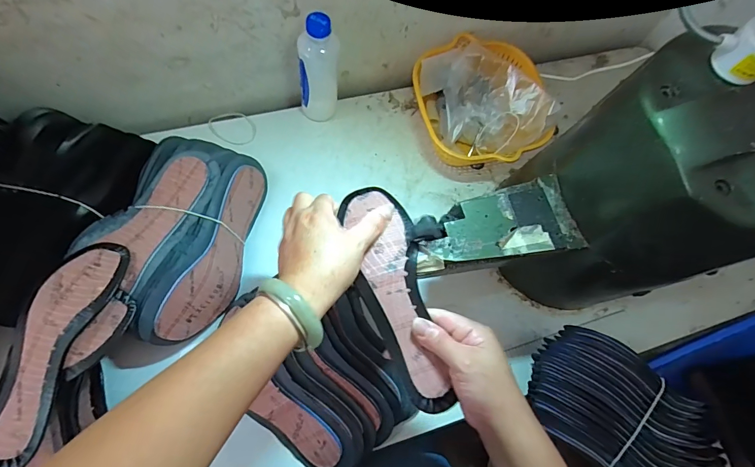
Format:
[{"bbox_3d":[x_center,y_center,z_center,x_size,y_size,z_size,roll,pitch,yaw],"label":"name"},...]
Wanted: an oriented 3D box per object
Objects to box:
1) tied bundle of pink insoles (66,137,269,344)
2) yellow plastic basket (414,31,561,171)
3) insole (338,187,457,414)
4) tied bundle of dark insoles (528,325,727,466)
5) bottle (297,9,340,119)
[{"bbox_3d":[-0.252,0.002,0.506,0.179,0.103,0.256,22,73,4],"label":"tied bundle of pink insoles"},{"bbox_3d":[0.158,-0.193,0.604,0.190,0.085,0.202,1,73,-2],"label":"yellow plastic basket"},{"bbox_3d":[0.019,0.055,0.374,0.059,0.025,0.222,-14,75,-7],"label":"insole"},{"bbox_3d":[0.309,0.238,0.484,0.243,0.087,0.142,31,74,7],"label":"tied bundle of dark insoles"},{"bbox_3d":[-0.084,-0.231,0.555,0.059,0.171,0.052,6,73,-1],"label":"bottle"}]

